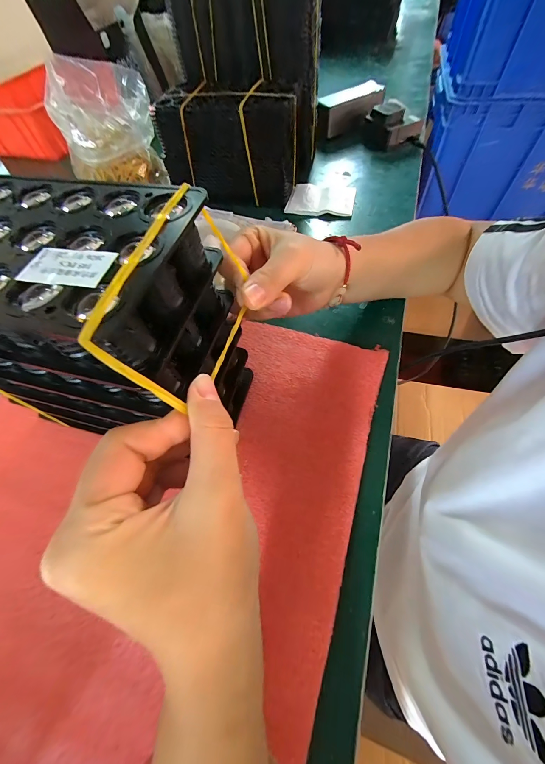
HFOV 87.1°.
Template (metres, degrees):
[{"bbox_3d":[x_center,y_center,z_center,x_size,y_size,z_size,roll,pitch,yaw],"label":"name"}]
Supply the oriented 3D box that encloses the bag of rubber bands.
[{"bbox_3d":[-0.251,-0.392,0.444,0.134,0.113,0.131,-34,62,-15],"label":"bag of rubber bands"}]

